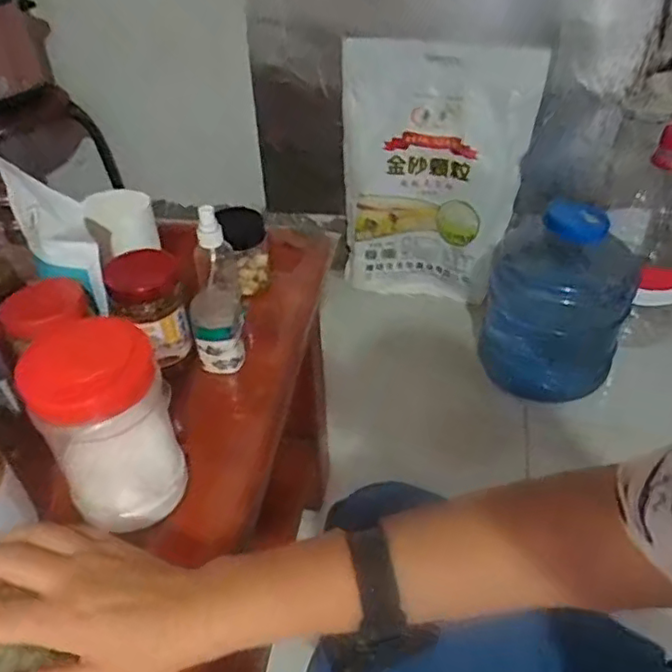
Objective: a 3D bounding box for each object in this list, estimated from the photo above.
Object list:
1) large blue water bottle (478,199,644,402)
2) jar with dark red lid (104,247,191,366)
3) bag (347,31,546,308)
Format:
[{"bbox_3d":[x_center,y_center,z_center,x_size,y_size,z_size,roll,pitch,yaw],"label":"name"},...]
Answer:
[{"bbox_3d":[0.419,-0.082,1.163,0.228,0.339,0.227,18,45,22],"label":"large blue water bottle"},{"bbox_3d":[-0.168,-0.029,0.593,0.061,0.092,0.063,-2,41,1],"label":"jar with dark red lid"},{"bbox_3d":[0.194,-0.334,1.328,0.373,0.514,0.135,8,42,12],"label":"bag"}]

